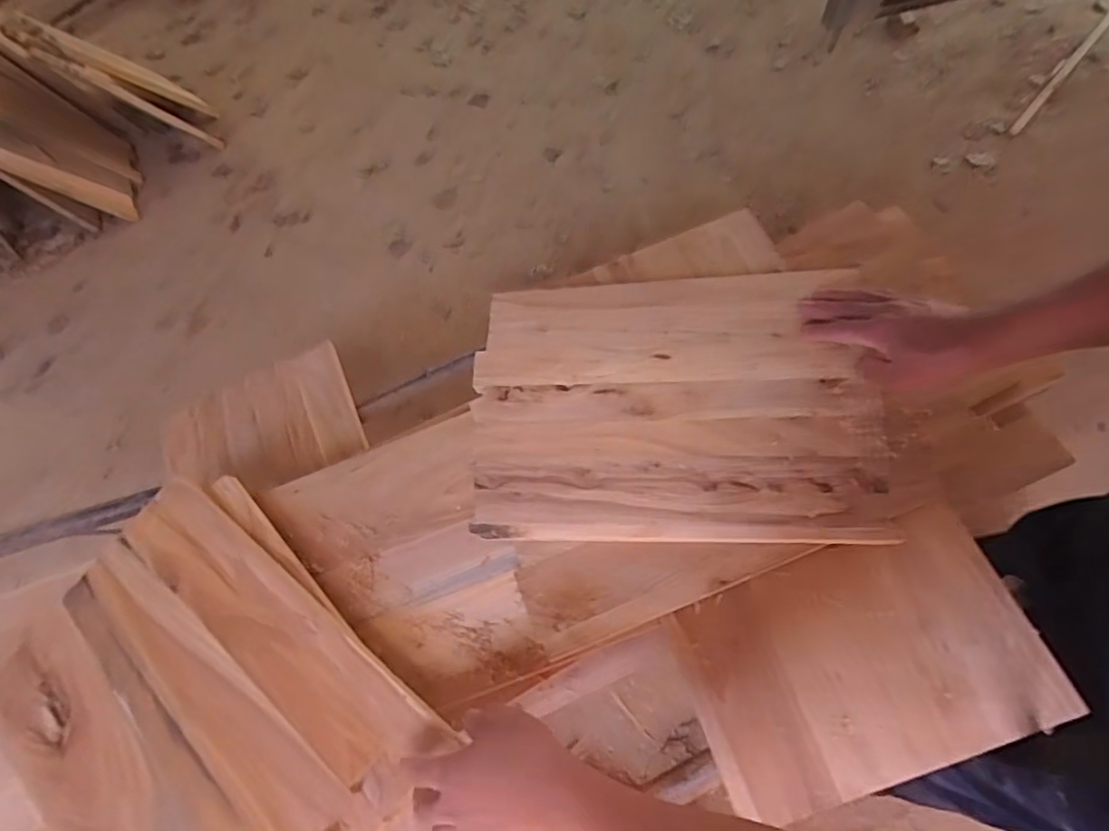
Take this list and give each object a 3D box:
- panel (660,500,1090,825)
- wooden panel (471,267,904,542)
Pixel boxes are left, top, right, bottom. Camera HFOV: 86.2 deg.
[{"bbox_3d":[0.268,0.211,0.520,0.292,0.016,0.183,-20,64,0],"label":"panel"},{"bbox_3d":[0.115,-0.017,0.622,0.400,0.012,0.289,-2,66,12],"label":"wooden panel"}]

